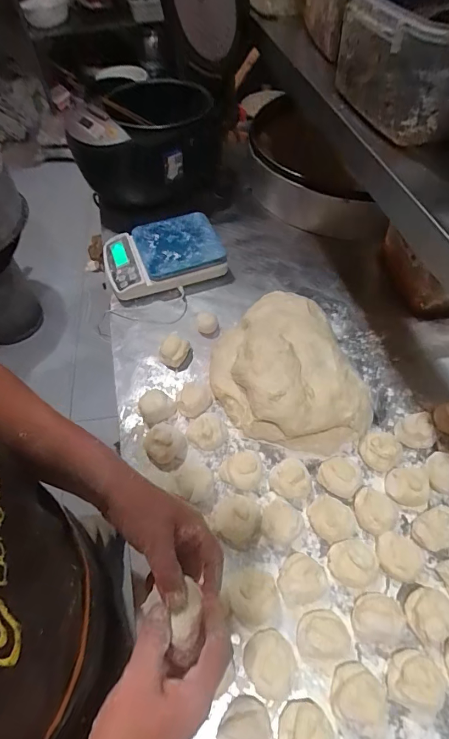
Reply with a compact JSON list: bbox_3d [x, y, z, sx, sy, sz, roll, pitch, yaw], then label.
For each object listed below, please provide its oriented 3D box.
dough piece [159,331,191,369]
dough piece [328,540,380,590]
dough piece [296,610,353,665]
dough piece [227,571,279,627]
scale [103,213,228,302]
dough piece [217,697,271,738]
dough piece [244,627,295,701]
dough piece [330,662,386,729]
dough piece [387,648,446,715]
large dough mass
[{"bbox_3d":[-0.086,-0.033,0.680,0.047,0.031,0.056,22,58,16],"label":"dough piece"},{"bbox_3d":[0.153,0.232,0.482,0.051,0.031,0.049,0,57,1],"label":"dough piece"},{"bbox_3d":[0.108,0.291,0.439,0.053,0.036,0.048,-2,57,-1],"label":"dough piece"},{"bbox_3d":[0.033,0.263,0.466,0.058,0.025,0.051,13,58,9],"label":"dough piece"},{"bbox_3d":[-0.117,-0.219,0.792,0.226,0.061,0.154,-15,56,-9],"label":"scale"},{"bbox_3d":[0.022,0.356,0.399,0.050,0.036,0.049,0,57,1],"label":"dough piece"},{"bbox_3d":[0.049,0.312,0.430,0.052,0.033,0.056,0,57,1],"label":"dough piece"},{"bbox_3d":[0.137,0.331,0.410,0.049,0.038,0.050,0,57,1],"label":"dough piece"},{"bbox_3d":[0.198,0.321,0.418,0.047,0.039,0.050,0,57,1],"label":"dough piece"},{"bbox_3d":[0.086,-0.007,0.615,0.208,0.091,0.274,-14,58,-8],"label":"large dough mass"}]

